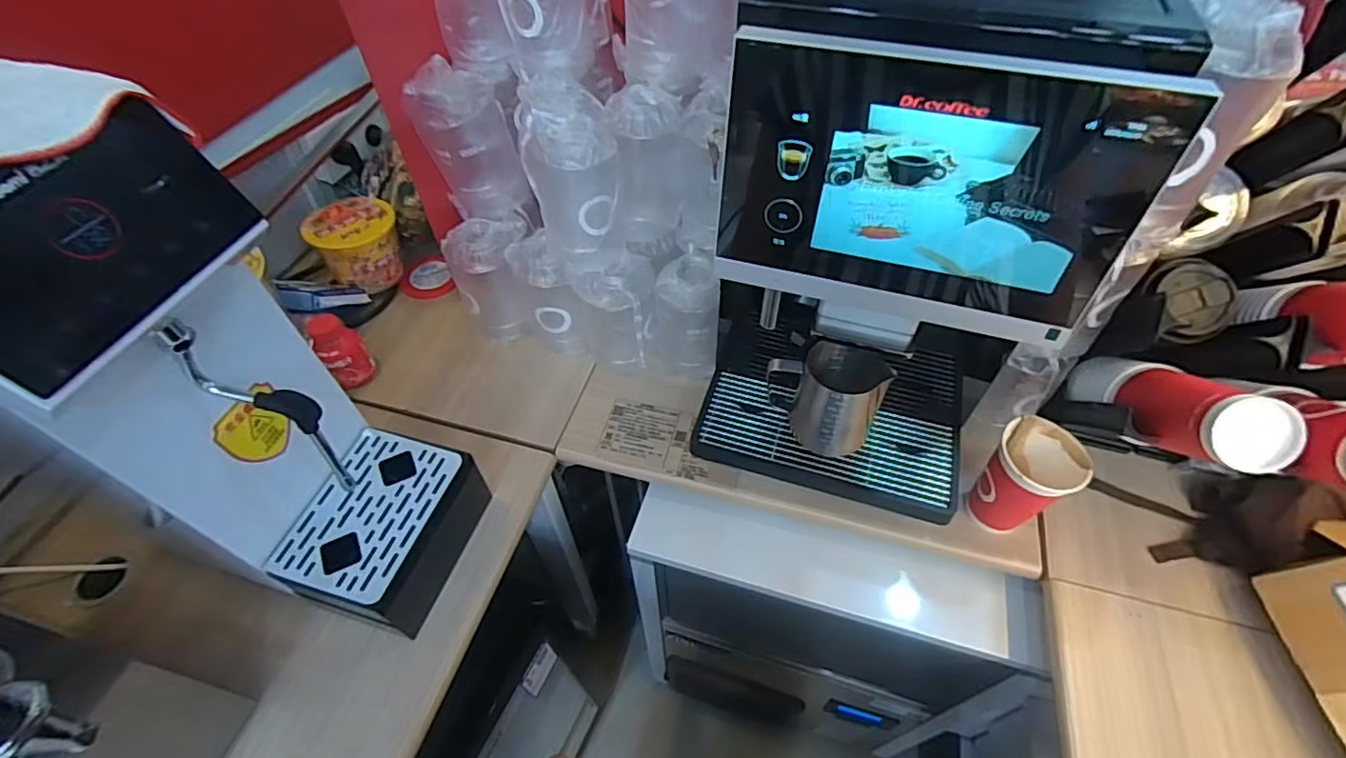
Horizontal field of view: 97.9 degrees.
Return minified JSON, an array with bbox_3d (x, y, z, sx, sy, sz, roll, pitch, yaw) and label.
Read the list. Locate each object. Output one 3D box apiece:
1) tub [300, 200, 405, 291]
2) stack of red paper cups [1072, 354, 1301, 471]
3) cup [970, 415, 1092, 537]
[{"bbox_3d":[-0.498,-0.215,0.936,0.124,0.108,0.114,-1,51,1],"label":"tub"},{"bbox_3d":[0.490,0.024,0.593,0.067,0.070,0.259,10,11,9],"label":"stack of red paper cups"},{"bbox_3d":[0.384,0.115,0.649,0.081,0.130,0.083,-1,51,1],"label":"cup"}]

